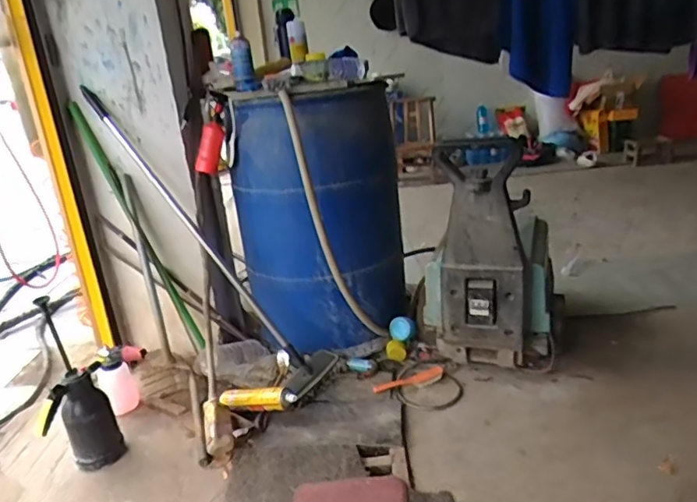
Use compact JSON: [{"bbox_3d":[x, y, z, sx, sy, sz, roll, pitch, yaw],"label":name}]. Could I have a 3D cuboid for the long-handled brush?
[{"bbox_3d":[-0.469,-0.005,1.750,0.129,1.165,0.241,-35,8,24],"label":"long-handled brush"}]

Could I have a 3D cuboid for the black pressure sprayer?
[{"bbox_3d":[-0.729,0.370,1.451,0.163,0.482,0.178,-14,21,-23],"label":"black pressure sprayer"}]

